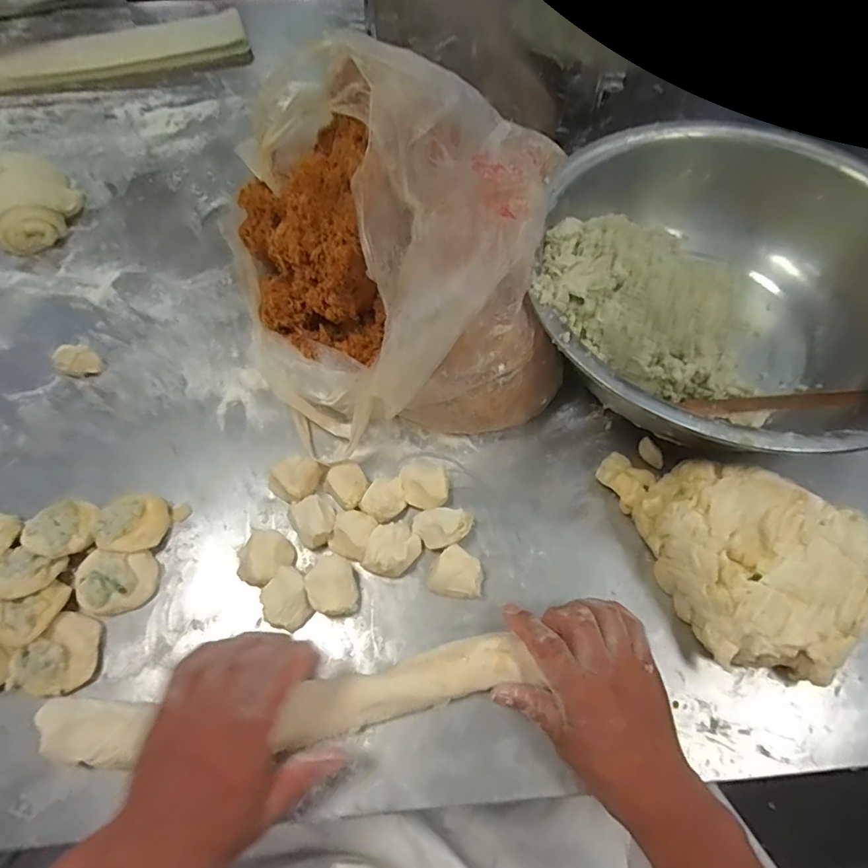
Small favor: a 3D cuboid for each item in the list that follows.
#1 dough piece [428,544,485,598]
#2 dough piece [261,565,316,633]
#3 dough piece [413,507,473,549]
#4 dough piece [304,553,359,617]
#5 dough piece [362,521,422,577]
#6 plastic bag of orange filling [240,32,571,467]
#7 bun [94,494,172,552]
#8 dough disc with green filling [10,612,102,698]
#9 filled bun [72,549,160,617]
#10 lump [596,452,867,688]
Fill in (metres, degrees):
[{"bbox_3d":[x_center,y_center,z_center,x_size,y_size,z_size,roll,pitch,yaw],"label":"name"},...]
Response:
[{"bbox_3d":[0.020,0.123,0.445,0.043,0.030,0.039,31,67,16],"label":"dough piece"},{"bbox_3d":[-0.123,0.140,0.438,0.041,0.026,0.042,0,63,1],"label":"dough piece"},{"bbox_3d":[0.007,0.080,0.460,0.047,0.031,0.037,-26,65,-12],"label":"dough piece"},{"bbox_3d":[-0.085,0.130,0.442,0.039,0.030,0.049,-12,63,-6],"label":"dough piece"},{"bbox_3d":[-0.037,0.102,0.457,0.041,0.031,0.049,36,69,18],"label":"dough piece"},{"bbox_3d":[-0.038,-0.160,0.484,0.295,0.214,0.288,-9,63,-4],"label":"plastic bag of orange filling"},{"bbox_3d":[-0.269,0.080,0.465,0.055,0.027,0.054,0,63,1],"label":"bun"},{"bbox_3d":[-0.299,0.176,0.419,0.051,0.027,0.058,2,63,2],"label":"dough disc with green filling"},{"bbox_3d":[-0.268,0.126,0.442,0.055,0.029,0.049,-5,63,-2],"label":"filled bun"},{"bbox_3d":[0.239,0.103,0.420,0.206,0.078,0.139,19,64,10],"label":"lump"}]

